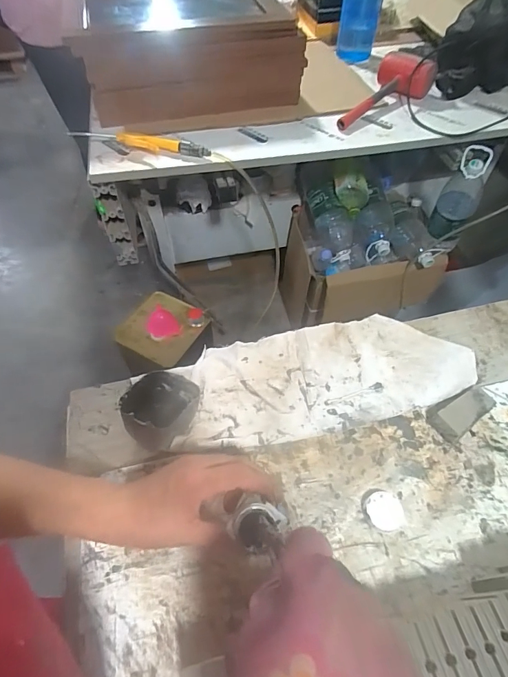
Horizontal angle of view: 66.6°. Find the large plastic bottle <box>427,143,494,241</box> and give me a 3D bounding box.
[{"bbox_3d":[0.546,-0.370,1.027,0.101,0.269,0.087,29,59,20],"label":"large plastic bottle"}]

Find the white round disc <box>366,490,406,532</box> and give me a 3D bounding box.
[{"bbox_3d":[0.125,0.166,0.371,0.033,0.013,0.034,1,54,-1],"label":"white round disc"}]

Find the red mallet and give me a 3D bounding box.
[{"bbox_3d":[0.278,-0.570,0.907,0.289,0.067,0.123,-37,62,-8],"label":"red mallet"}]

